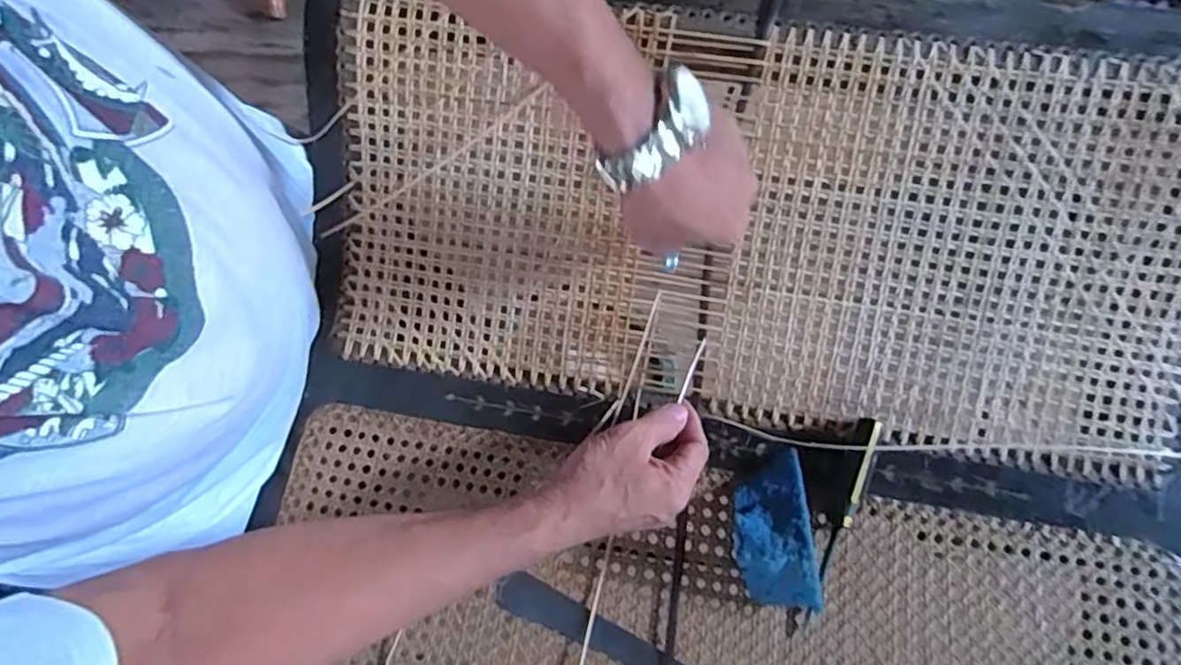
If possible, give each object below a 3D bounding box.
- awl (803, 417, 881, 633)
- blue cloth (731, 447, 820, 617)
[{"bbox_3d":[0.186,0.141,0.476,0.017,0.016,0.159,19,88,6],"label":"awl"},{"bbox_3d":[0.130,0.140,0.456,0.060,0.061,0.113,-2,72,1],"label":"blue cloth"}]

